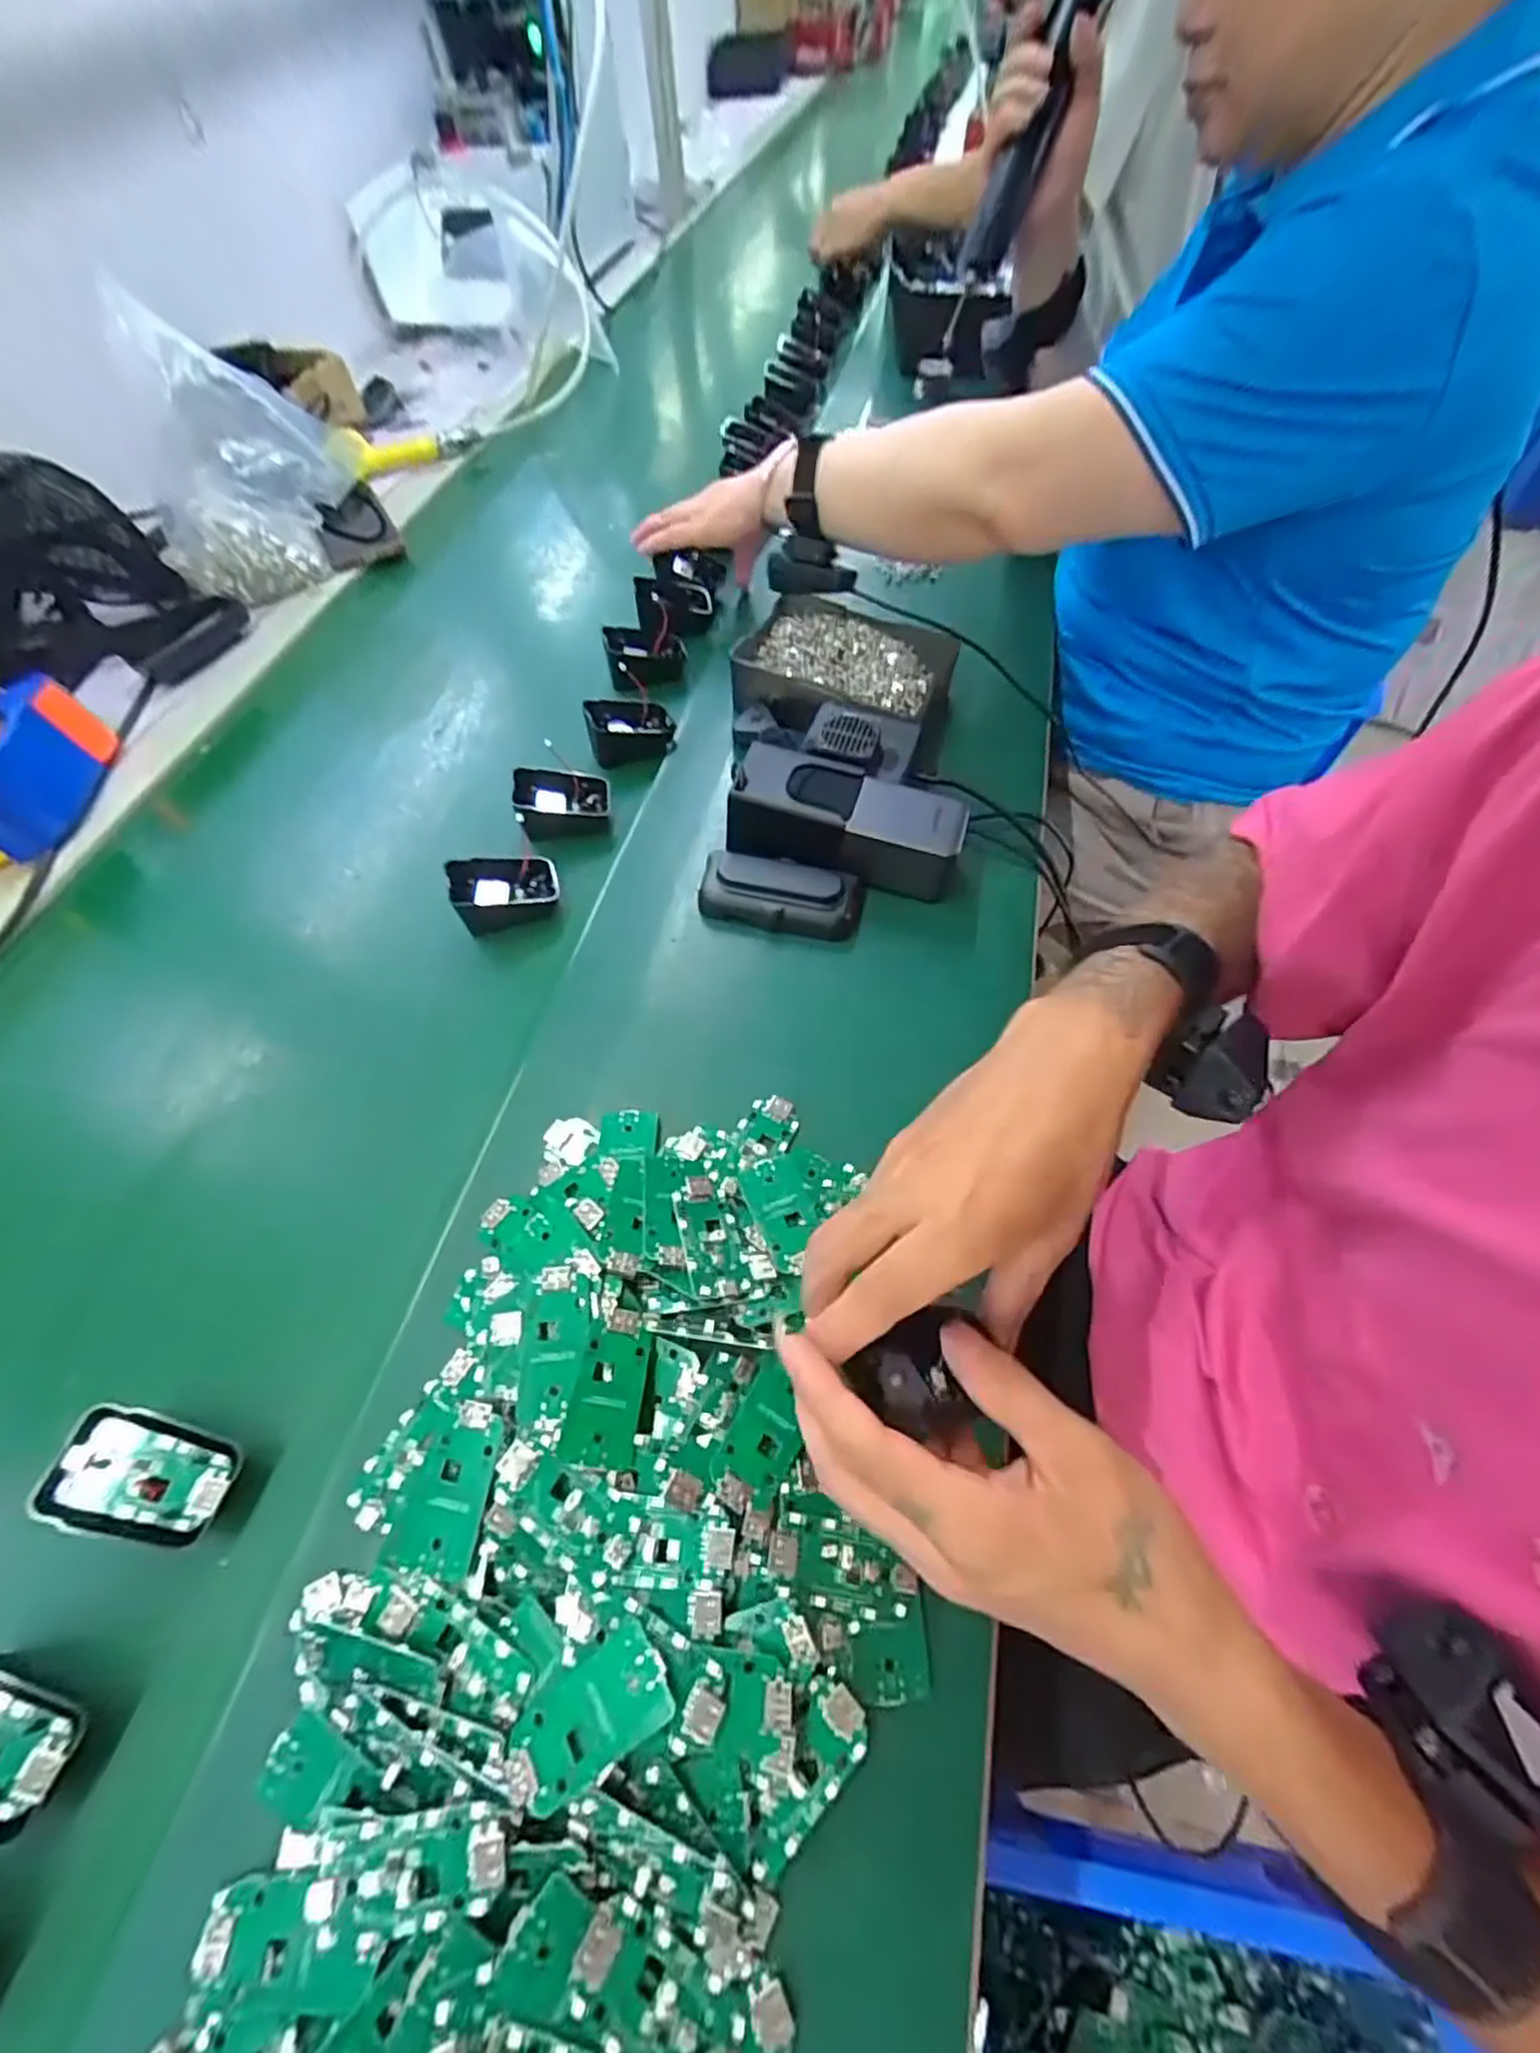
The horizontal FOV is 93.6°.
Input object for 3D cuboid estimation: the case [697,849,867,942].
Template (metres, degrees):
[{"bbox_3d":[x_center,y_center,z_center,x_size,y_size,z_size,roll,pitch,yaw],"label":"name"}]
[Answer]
[{"bbox_3d":[0.007,-0.089,0.489,0.110,0.033,0.047,12,59,9],"label":"case"}]

